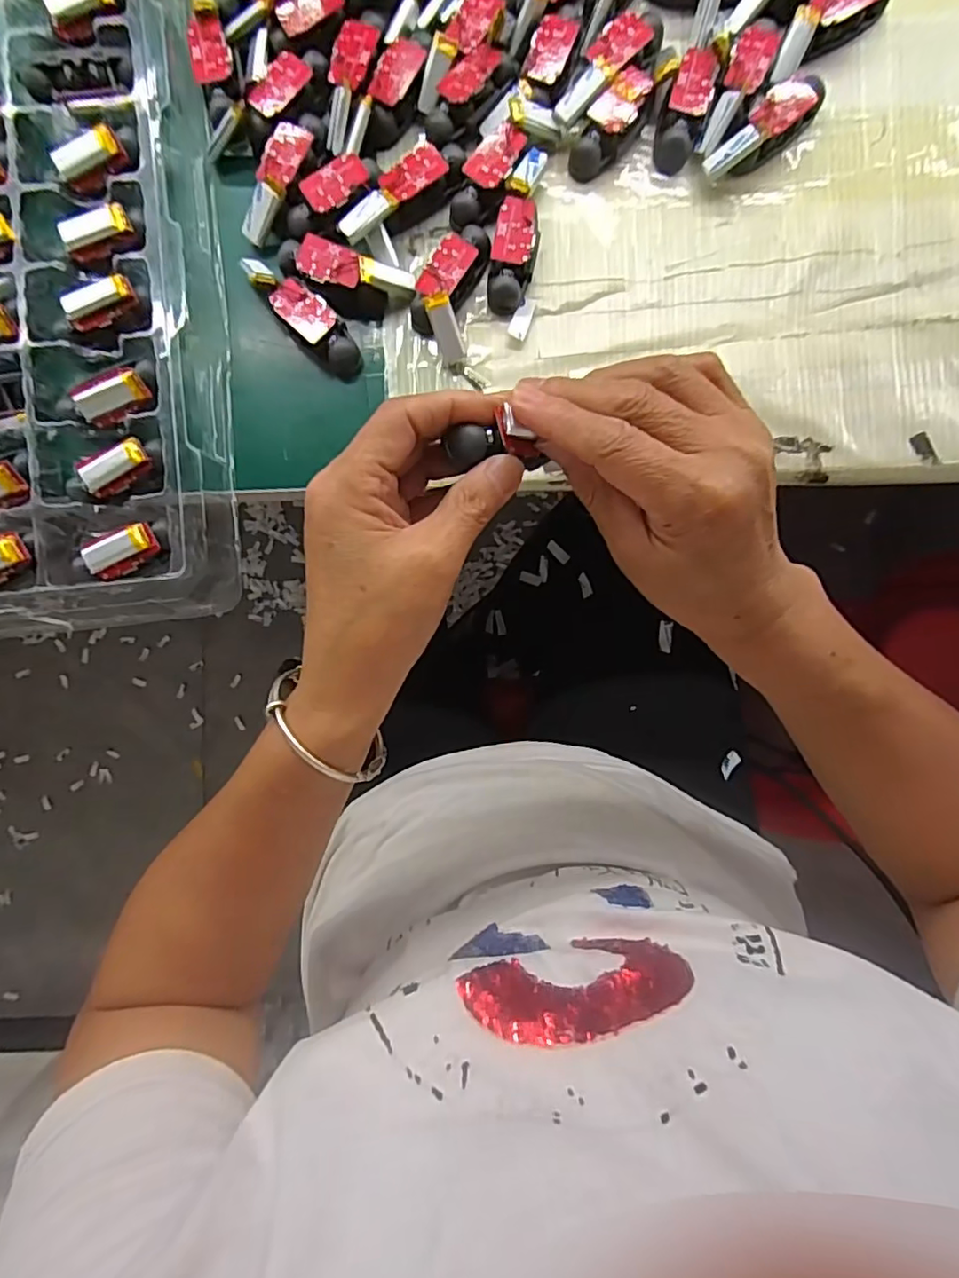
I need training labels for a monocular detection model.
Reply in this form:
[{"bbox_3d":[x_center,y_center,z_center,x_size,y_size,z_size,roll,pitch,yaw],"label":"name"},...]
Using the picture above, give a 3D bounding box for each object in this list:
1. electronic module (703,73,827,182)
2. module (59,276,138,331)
[{"bbox_3d":[0.160,-0.285,0.324,0.079,0.019,0.025,-42,87,-2],"label":"electronic module"},{"bbox_3d":[-0.203,-0.180,0.312,0.037,0.012,0.014,-27,87,-1],"label":"module"}]

